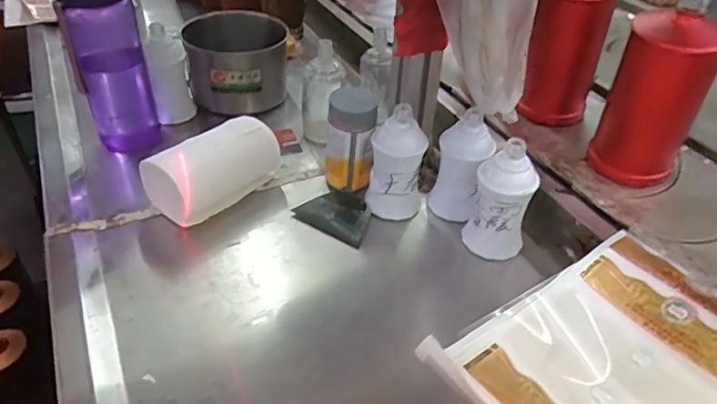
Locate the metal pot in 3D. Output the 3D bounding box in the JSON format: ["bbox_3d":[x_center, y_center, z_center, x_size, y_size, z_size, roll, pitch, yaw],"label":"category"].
[{"bbox_3d":[-0.163,-0.189,0.725,0.131,0.087,0.124,-5,41,-8],"label":"metal pot"}]

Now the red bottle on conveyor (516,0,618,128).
[{"bbox_3d":[0.243,-0.176,0.633,0.074,0.167,0.069,33,50,31],"label":"red bottle on conveyor"}]

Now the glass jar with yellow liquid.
[{"bbox_3d":[-0.009,-0.067,0.581,0.057,0.105,0.053,0,41,-1],"label":"glass jar with yellow liquid"}]

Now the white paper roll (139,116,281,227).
[{"bbox_3d":[-0.153,-0.032,0.568,0.062,0.068,0.136,30,48,29],"label":"white paper roll"}]

